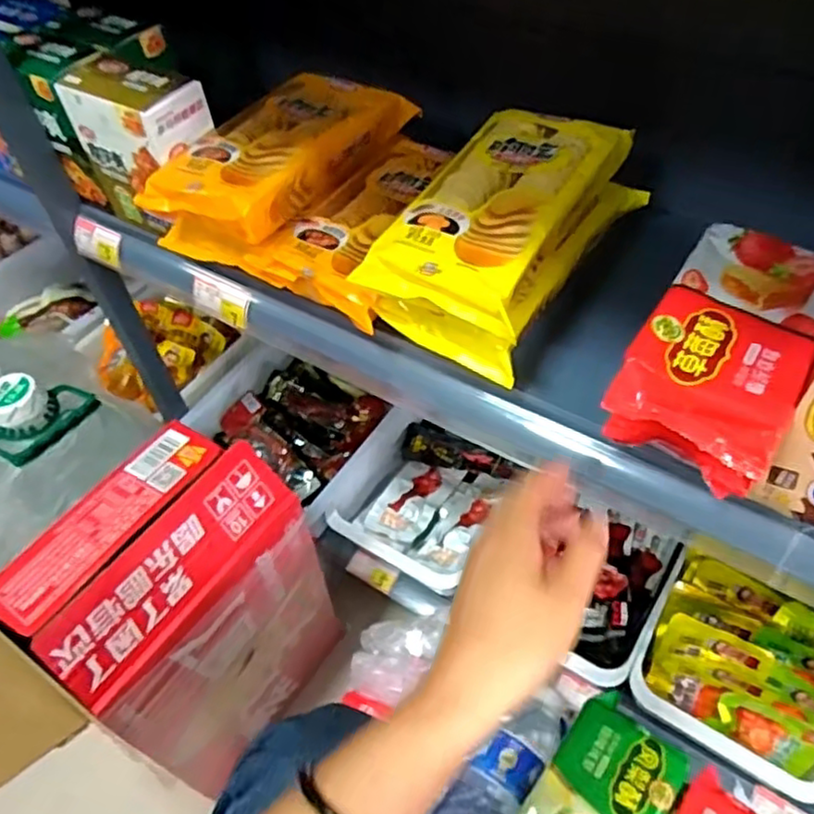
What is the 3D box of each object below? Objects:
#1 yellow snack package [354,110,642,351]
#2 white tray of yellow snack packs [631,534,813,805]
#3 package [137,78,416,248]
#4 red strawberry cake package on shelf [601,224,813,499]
[{"bbox_3d":[0.077,-0.155,0.537,0.123,0.048,0.242,25,57,23],"label":"yellow snack package"},{"bbox_3d":[0.369,0.269,0.729,0.213,0.071,0.202,30,60,26],"label":"white tray of yellow snack packs"},{"bbox_3d":[-0.114,-0.234,0.621,0.123,0.051,0.244,24,57,22],"label":"package"},{"bbox_3d":[0.212,-0.034,0.454,0.095,0.074,0.176,26,58,23],"label":"red strawberry cake package on shelf"}]

